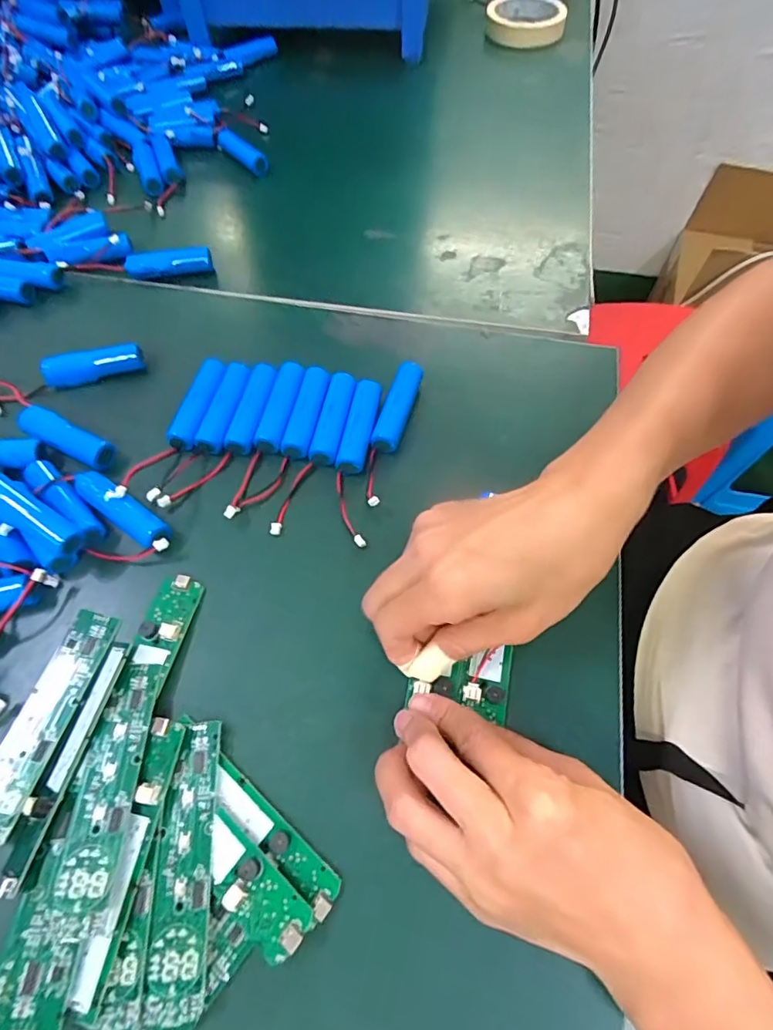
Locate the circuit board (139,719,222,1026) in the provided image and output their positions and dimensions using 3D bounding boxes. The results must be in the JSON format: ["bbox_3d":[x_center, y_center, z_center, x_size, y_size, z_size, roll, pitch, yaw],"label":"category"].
[{"bbox_3d":[-0.092,0.159,0.238,0.024,0.005,0.114,-1,62,-1],"label":"circuit board"}]

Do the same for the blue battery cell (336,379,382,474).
[{"bbox_3d":[-0.018,-0.059,0.346,0.018,0.020,0.065,11,62,5],"label":"blue battery cell"}]

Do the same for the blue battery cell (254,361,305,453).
[{"bbox_3d":[-0.072,-0.072,0.352,0.019,0.018,0.072,9,62,4],"label":"blue battery cell"}]

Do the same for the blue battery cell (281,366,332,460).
[{"bbox_3d":[-0.054,-0.070,0.351,0.020,0.019,0.066,10,62,5],"label":"blue battery cell"}]

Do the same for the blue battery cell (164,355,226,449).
[{"bbox_3d":[-0.130,-0.077,0.352,0.020,0.017,0.068,11,62,5],"label":"blue battery cell"}]

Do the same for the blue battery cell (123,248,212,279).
[{"bbox_3d":[-0.182,-0.208,0.428,0.068,0.022,0.019,-10,62,-6],"label":"blue battery cell"}]

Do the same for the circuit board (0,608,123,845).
[{"bbox_3d":[-0.180,0.107,0.270,0.030,0.012,0.115,14,63,7],"label":"circuit board"}]

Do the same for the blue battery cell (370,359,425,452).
[{"bbox_3d":[0.008,-0.073,0.351,0.018,0.022,0.066,16,63,8],"label":"blue battery cell"}]

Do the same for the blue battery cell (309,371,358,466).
[{"bbox_3d":[-0.035,-0.065,0.349,0.019,0.020,0.065,11,62,5],"label":"blue battery cell"}]

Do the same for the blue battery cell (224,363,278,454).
[{"bbox_3d":[-0.091,-0.072,0.352,0.019,0.020,0.066,11,62,5],"label":"blue battery cell"}]

